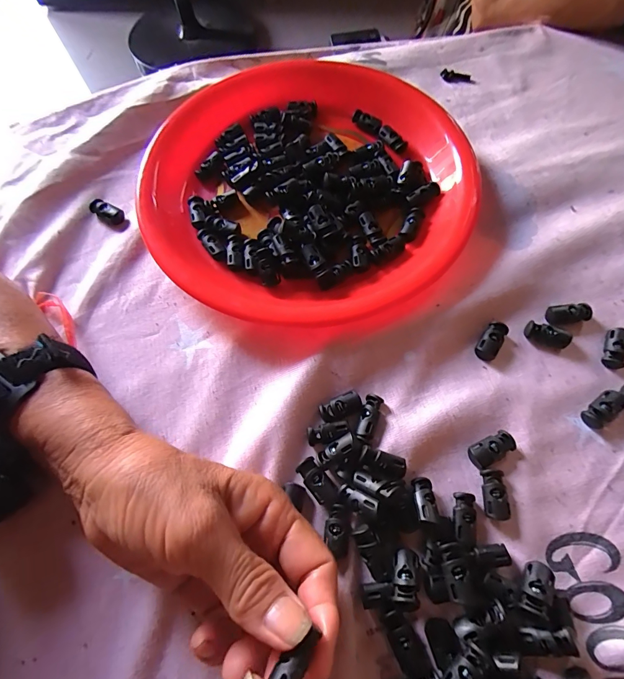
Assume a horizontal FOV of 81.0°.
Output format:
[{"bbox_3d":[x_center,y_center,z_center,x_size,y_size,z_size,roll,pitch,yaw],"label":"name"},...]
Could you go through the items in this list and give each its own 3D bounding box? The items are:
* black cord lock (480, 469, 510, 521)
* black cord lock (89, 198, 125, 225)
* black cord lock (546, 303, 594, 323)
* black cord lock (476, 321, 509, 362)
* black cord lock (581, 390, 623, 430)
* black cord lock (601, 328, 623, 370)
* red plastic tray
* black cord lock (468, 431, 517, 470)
[{"bbox_3d":[0.108,0.091,0.215,0.013,0.007,0.027,0,68,3],"label":"black cord lock"},{"bbox_3d":[-0.169,-0.105,0.299,0.026,0.010,0.015,28,72,13],"label":"black cord lock"},{"bbox_3d":[0.181,-0.018,0.256,0.028,0.008,0.012,-4,68,1],"label":"black cord lock"},{"bbox_3d":[0.124,0.001,0.252,0.014,0.007,0.028,33,73,15],"label":"black cord lock"},{"bbox_3d":[0.187,0.044,0.233,0.030,0.008,0.014,-32,70,-10],"label":"black cord lock"},{"bbox_3d":[0.207,0.006,0.247,0.014,0.008,0.027,17,70,10],"label":"black cord lock"},{"bbox_3d":[-0.001,-0.125,0.292,0.241,0.027,0.254,18,70,10],"label":"red plastic tray"},{"bbox_3d":[0.111,0.068,0.225,0.028,0.006,0.014,-27,69,-8],"label":"black cord lock"}]

